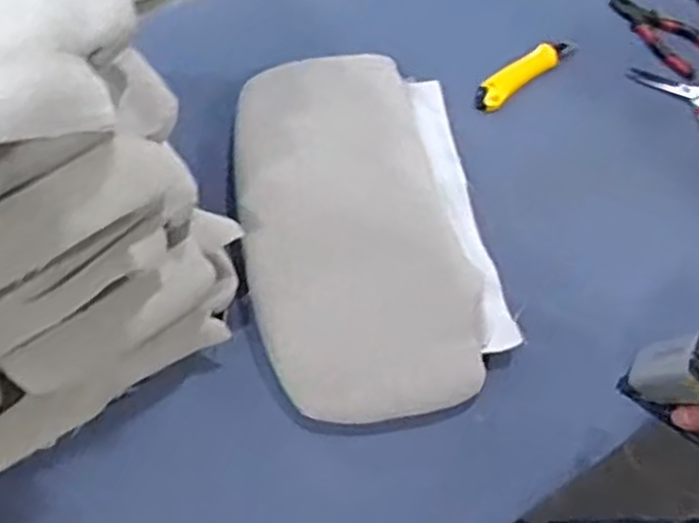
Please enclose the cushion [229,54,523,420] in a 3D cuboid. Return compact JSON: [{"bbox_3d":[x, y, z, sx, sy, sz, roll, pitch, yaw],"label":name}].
[{"bbox_3d":[0.016,-0.054,0.792,0.255,0.052,0.436,-8,59,-7],"label":"cushion"}]

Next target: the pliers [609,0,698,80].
[{"bbox_3d":[0.407,-0.303,0.977,0.084,0.014,0.152,-37,66,-21],"label":"pliers"}]

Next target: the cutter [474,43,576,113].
[{"bbox_3d":[0.217,-0.237,0.920,0.166,0.016,0.033,-38,67,-22],"label":"cutter"}]

